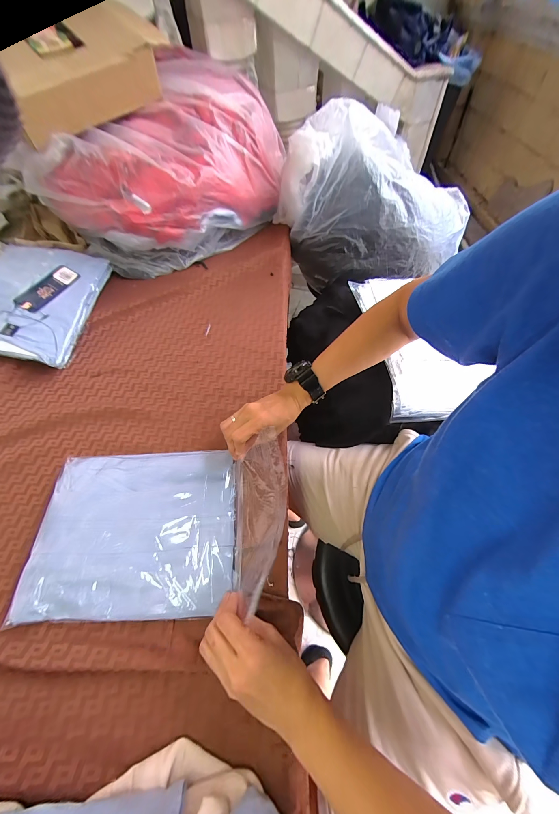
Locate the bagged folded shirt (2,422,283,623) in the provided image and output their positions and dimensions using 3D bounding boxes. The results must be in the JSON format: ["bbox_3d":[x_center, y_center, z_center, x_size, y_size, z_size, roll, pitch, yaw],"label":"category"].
[{"bbox_3d":[-0.160,0.161,0.386,0.333,0.031,0.215,-4,60,0],"label":"bagged folded shirt"}]

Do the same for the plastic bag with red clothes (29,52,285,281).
[{"bbox_3d":[-0.204,-0.518,0.630,0.261,0.272,0.506,30,66,19],"label":"plastic bag with red clothes"}]

